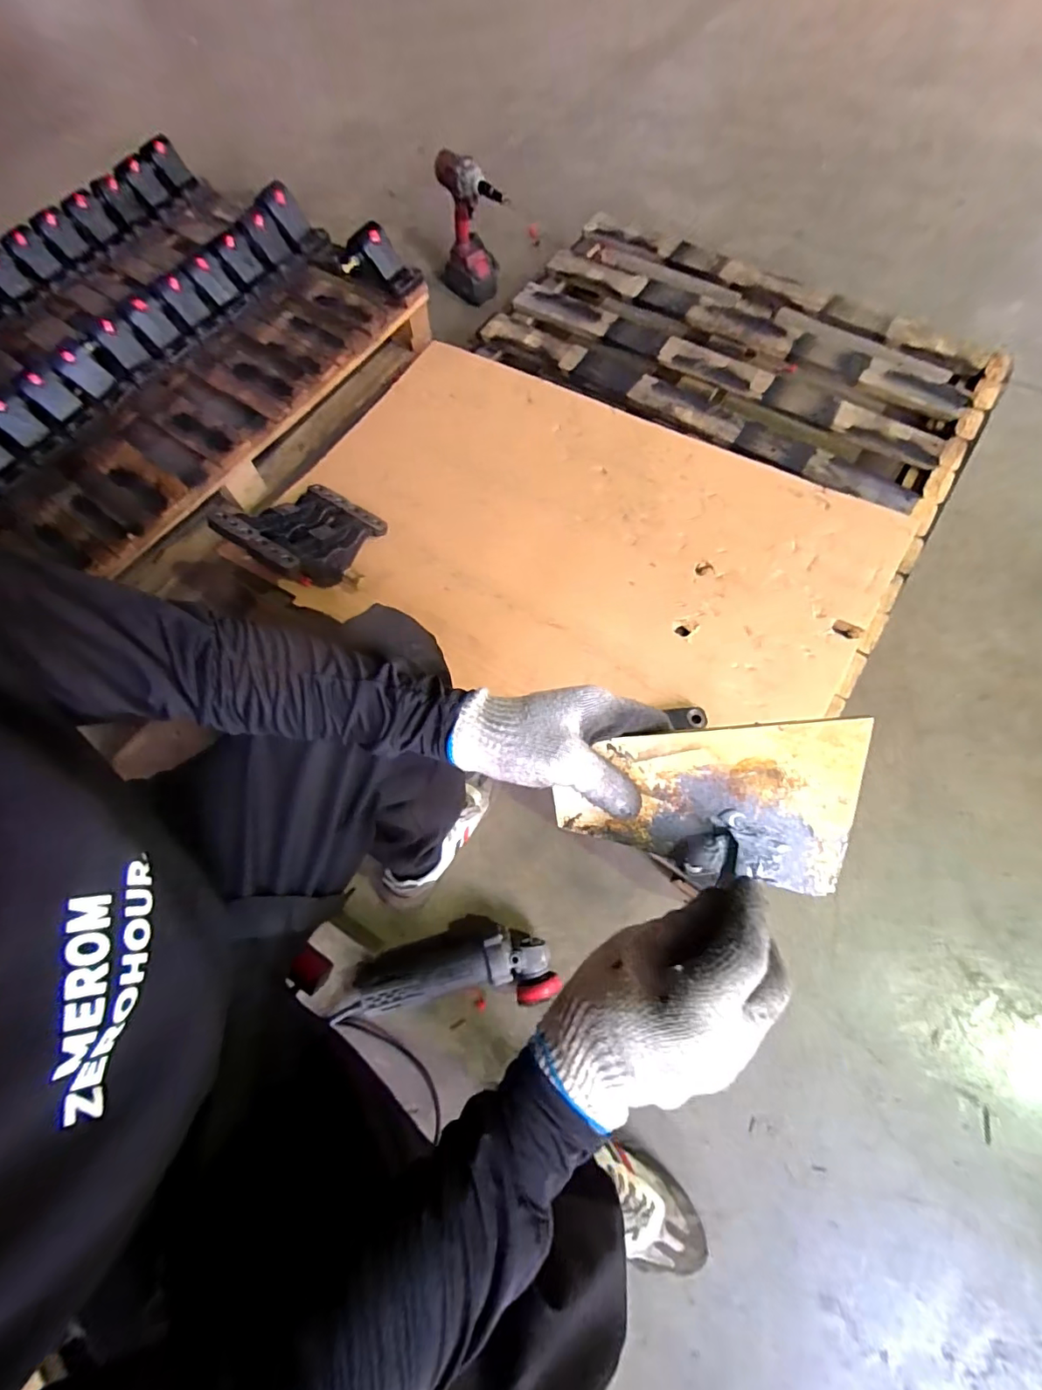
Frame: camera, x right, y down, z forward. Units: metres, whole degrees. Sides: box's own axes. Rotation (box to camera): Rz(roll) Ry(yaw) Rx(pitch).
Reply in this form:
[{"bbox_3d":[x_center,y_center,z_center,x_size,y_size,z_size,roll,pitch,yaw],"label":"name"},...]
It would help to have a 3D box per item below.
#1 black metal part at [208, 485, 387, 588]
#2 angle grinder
[{"bbox_3d":[-0.342,-0.267,0.825,0.161,0.123,0.197,32,74,14],"label":"black metal part"},{"bbox_3d":[-0.102,0.382,0.715,0.280,0.067,0.094,-8,68,0],"label":"angle grinder"}]

